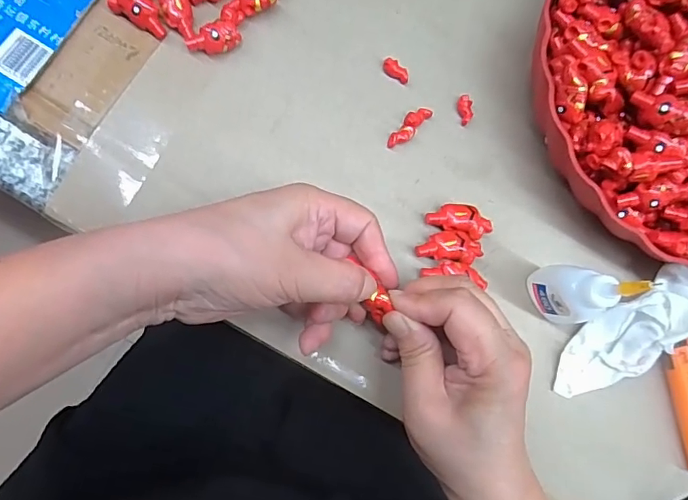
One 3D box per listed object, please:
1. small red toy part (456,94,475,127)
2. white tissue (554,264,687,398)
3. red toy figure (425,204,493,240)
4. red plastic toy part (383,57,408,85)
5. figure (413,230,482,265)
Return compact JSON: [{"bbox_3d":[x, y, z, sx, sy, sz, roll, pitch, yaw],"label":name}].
[{"bbox_3d":[0.077,-0.089,0.305,0.009,0.006,0.018,-19,84,-13],"label":"small red toy part"},{"bbox_3d":[0.179,0.043,0.284,0.123,0.031,0.038,-35,88,-14],"label":"white tissue"},{"bbox_3d":[0.069,-0.018,0.288,0.038,0.012,0.017,17,78,-7],"label":"red toy figure"},{"bbox_3d":[0.033,-0.113,0.303,0.018,0.005,0.008,34,76,-3],"label":"red plastic toy part"},{"bbox_3d":[0.062,-0.002,0.283,0.039,0.012,0.018,10,79,-8],"label":"figure"}]

